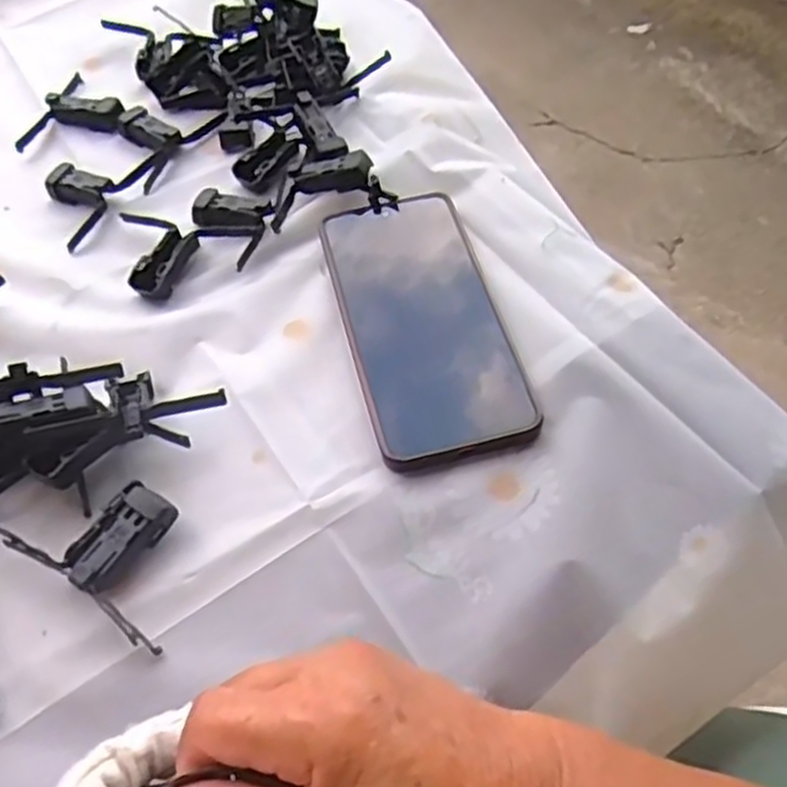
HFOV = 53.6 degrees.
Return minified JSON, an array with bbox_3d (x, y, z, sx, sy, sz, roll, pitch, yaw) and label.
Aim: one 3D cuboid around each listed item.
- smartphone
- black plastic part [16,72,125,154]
[{"bbox_3d":[0.013,-0.042,0.403,0.078,0.008,0.167,-13,57,-7],"label":"smartphone"},{"bbox_3d":[-0.205,-0.186,0.508,0.055,0.012,0.076,12,57,10],"label":"black plastic part"}]

